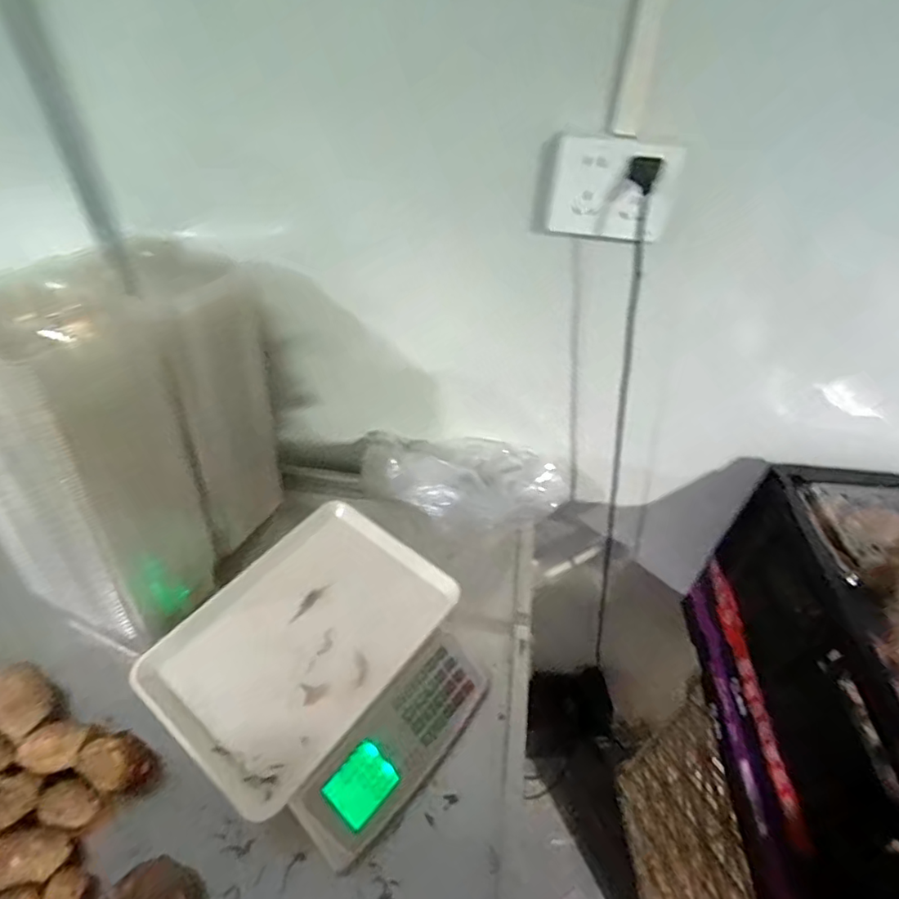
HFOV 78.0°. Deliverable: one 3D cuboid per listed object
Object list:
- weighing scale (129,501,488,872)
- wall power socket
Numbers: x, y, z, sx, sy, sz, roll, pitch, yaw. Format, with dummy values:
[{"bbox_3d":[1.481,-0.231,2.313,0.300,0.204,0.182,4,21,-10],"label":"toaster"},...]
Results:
[{"bbox_3d":[-0.127,0.233,0.593,0.277,0.102,0.281,31,51,25],"label":"weighing scale"},{"bbox_3d":[0.149,-0.236,0.504,0.101,0.084,0.028,18,47,14],"label":"wall power socket"}]

